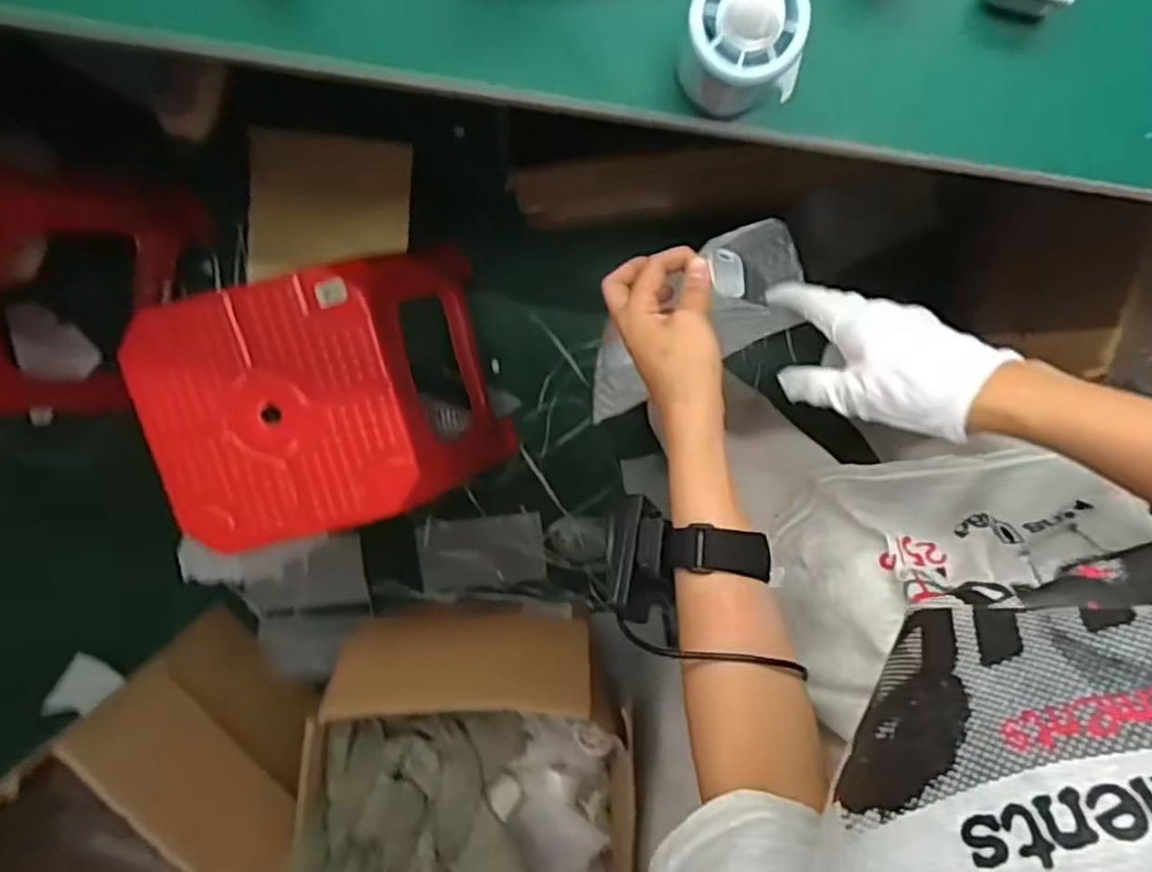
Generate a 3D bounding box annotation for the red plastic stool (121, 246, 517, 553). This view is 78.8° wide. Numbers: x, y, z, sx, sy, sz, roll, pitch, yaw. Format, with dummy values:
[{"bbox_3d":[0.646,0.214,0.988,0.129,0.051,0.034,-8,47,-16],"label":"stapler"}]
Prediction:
[{"bbox_3d":[-0.290,-0.057,0.934,0.292,0.455,0.312,-14,98,3],"label":"red plastic stool"}]

